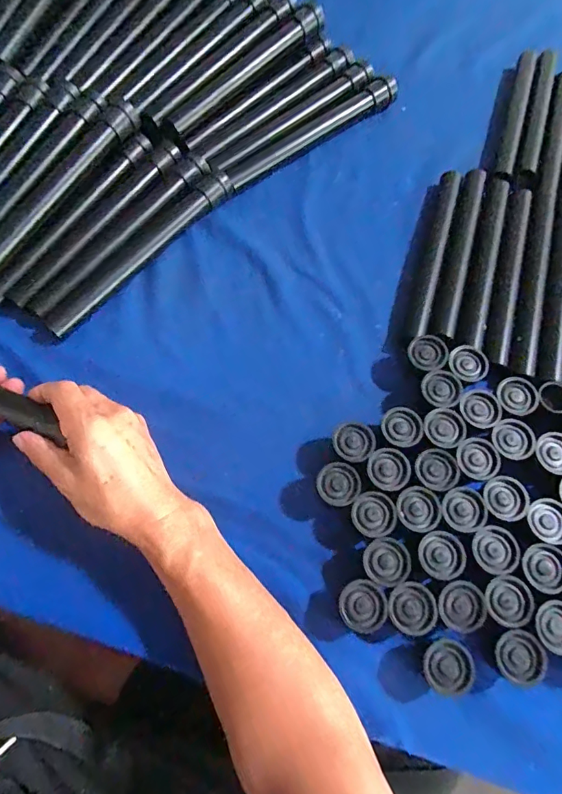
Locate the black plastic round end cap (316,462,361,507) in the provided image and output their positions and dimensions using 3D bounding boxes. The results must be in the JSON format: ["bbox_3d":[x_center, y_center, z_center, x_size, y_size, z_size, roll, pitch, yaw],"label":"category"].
[{"bbox_3d":[0.047,0.077,0.379,0.034,0.032,0.034,0,69,0],"label":"black plastic round end cap"}]

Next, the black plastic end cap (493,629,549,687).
[{"bbox_3d":[0.173,0.194,0.337,0.034,0.034,0.034,0,69,0],"label":"black plastic end cap"}]

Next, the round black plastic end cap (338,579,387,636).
[{"bbox_3d":[0.060,0.159,0.342,0.035,0.028,0.034,0,69,0],"label":"round black plastic end cap"}]

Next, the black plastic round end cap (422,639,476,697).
[{"bbox_3d":[0.120,0.199,0.334,0.034,0.031,0.034,0,69,0],"label":"black plastic round end cap"}]

